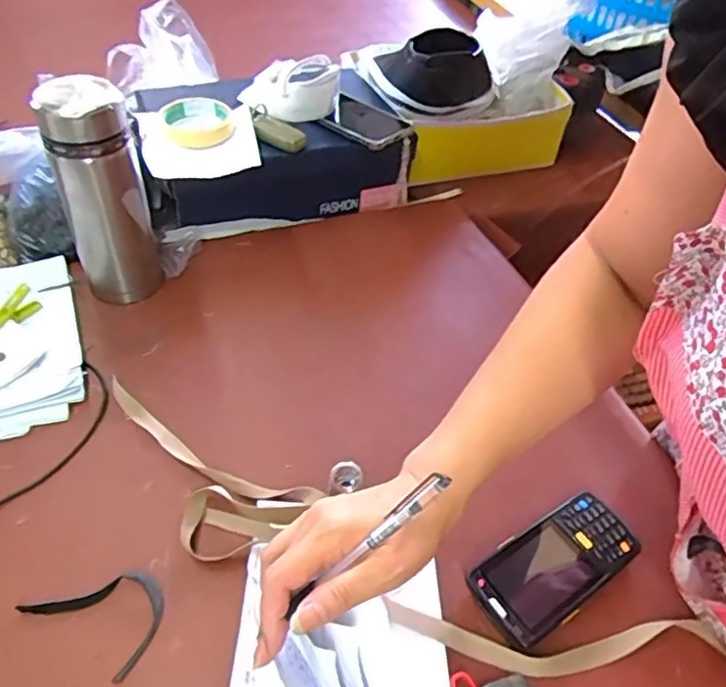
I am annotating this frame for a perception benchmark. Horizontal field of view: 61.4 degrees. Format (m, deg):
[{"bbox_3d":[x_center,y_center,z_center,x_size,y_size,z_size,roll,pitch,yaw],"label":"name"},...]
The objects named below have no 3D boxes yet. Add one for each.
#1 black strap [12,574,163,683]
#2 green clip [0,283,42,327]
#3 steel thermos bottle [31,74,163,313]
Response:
[{"bbox_3d":[-0.199,0.199,0.465,0.097,0.004,0.067,26,49,17],"label":"black strap"},{"bbox_3d":[-0.368,-0.035,0.642,0.027,0.022,0.059,19,47,11],"label":"green clip"},{"bbox_3d":[-0.270,-0.156,0.641,0.084,0.223,0.078,-16,50,-20],"label":"steel thermos bottle"}]

